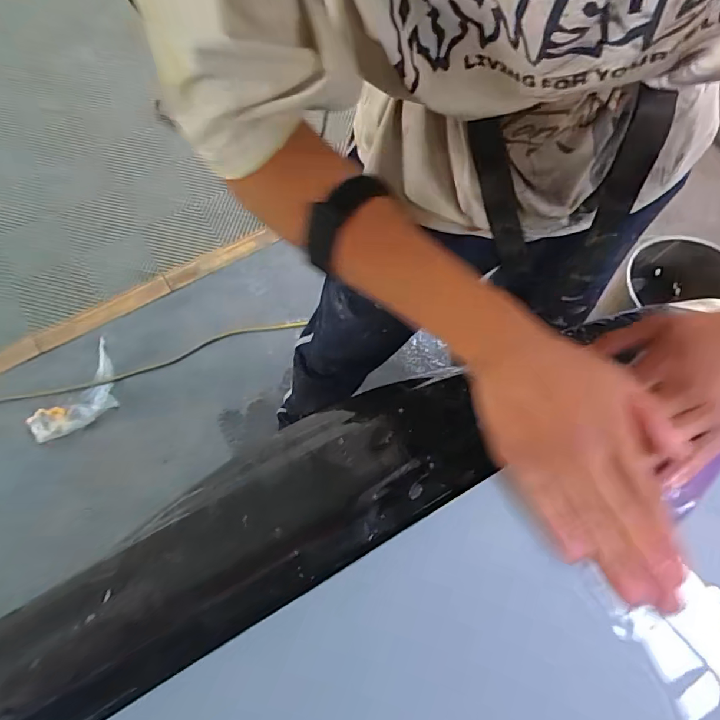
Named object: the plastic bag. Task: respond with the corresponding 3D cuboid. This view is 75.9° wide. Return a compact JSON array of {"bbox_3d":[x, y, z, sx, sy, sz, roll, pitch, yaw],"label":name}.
[{"bbox_3d":[-0.802,0.103,1.310,0.299,0.069,0.173,-41,73,-16],"label":"plastic bag"}]

